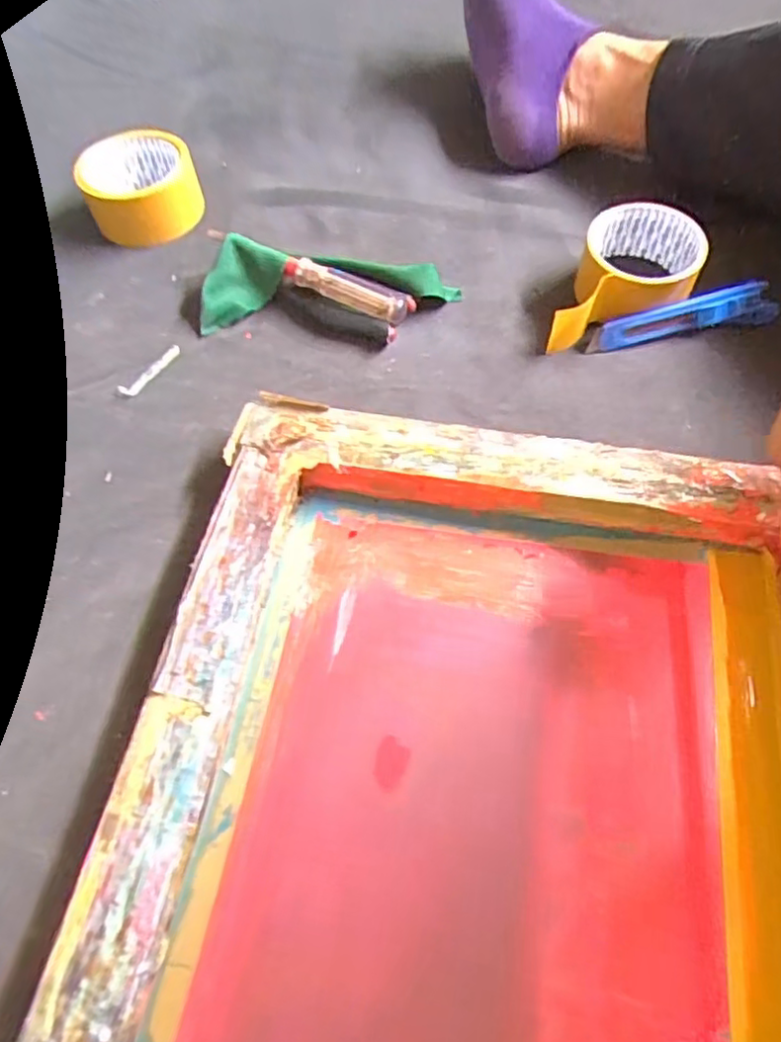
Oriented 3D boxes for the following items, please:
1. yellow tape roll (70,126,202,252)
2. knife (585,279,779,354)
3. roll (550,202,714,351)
[{"bbox_3d":[-0.209,-0.280,0.549,0.093,0.049,0.093,-1,64,2],"label":"yellow tape roll"},{"bbox_3d":[0.213,-0.148,0.474,0.136,0.036,0.017,-9,64,-2],"label":"knife"},{"bbox_3d":[0.177,-0.177,0.482,0.094,0.044,0.122,18,66,11],"label":"roll"}]

